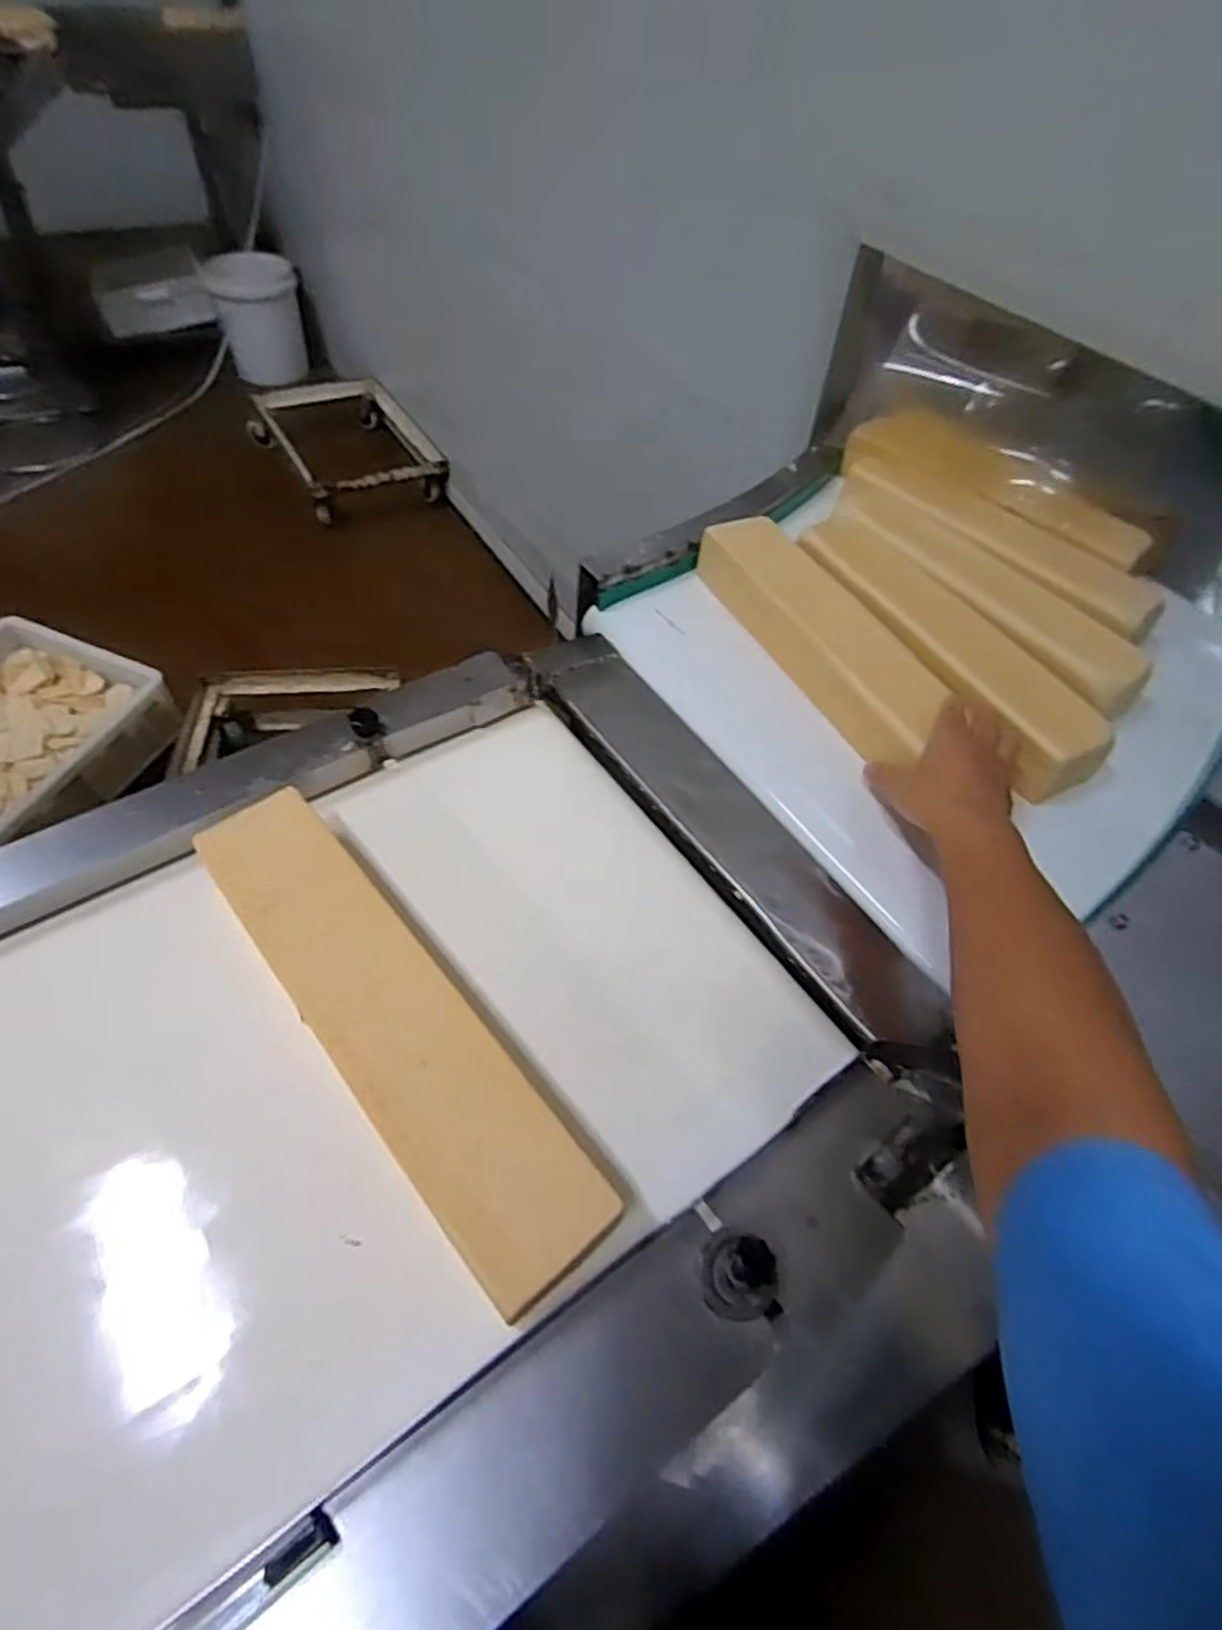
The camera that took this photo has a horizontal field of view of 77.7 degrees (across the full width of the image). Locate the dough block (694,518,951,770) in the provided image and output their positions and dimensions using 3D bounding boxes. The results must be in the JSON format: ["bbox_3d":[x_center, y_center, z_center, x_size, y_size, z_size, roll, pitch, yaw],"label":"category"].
[{"bbox_3d":[0.194,-0.174,0.720,0.073,0.067,0.338,-20,57,-19],"label":"dough block"}]

